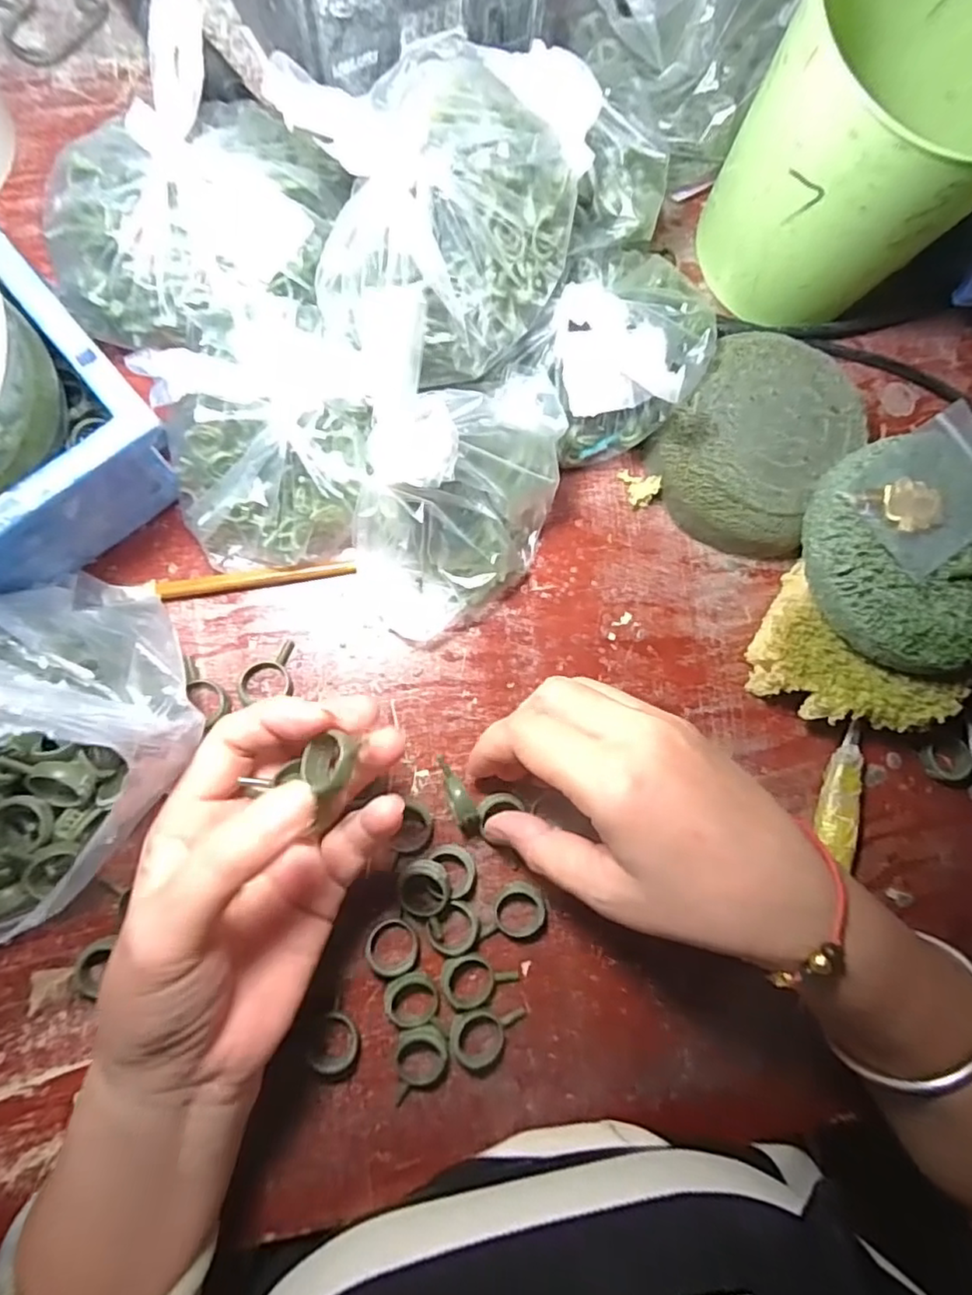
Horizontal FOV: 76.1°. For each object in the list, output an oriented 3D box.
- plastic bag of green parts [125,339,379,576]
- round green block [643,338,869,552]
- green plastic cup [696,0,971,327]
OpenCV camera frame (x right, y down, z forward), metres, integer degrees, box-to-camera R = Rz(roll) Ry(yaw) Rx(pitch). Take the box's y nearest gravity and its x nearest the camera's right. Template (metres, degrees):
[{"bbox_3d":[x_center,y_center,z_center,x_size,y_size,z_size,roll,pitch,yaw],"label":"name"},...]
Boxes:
[{"bbox_3d":[-0.095,-0.083,0.276,0.085,0.052,0.086,0,84,-6],"label":"plastic bag of green parts"},{"bbox_3d":[0.135,-0.099,0.311,0.089,0.038,0.099,34,82,-2],"label":"round green block"},{"bbox_3d":[0.173,-0.221,0.283,0.109,0.111,0.096,-41,90,-8],"label":"green plastic cup"}]

